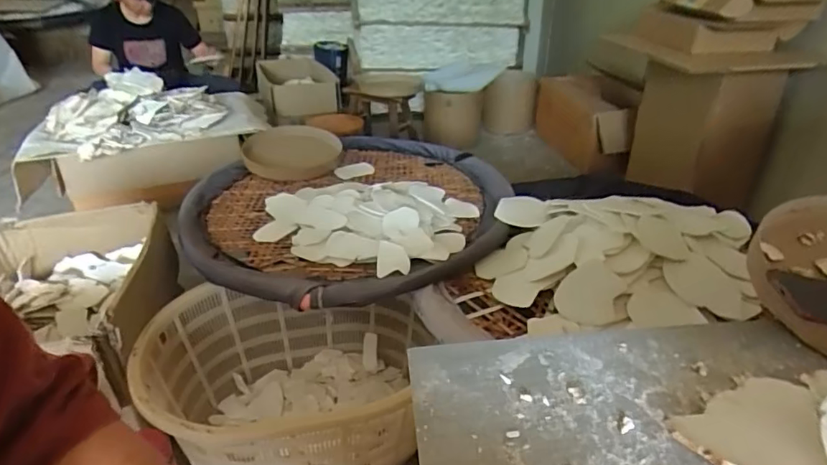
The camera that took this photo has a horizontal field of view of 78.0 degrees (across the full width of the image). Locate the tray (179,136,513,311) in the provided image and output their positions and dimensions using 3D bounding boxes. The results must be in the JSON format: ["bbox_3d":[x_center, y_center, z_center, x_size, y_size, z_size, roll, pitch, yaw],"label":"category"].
[{"bbox_3d":[-0.157,-0.100,1.398,0.861,0.095,0.868,-1,29,1],"label":"tray"}]

